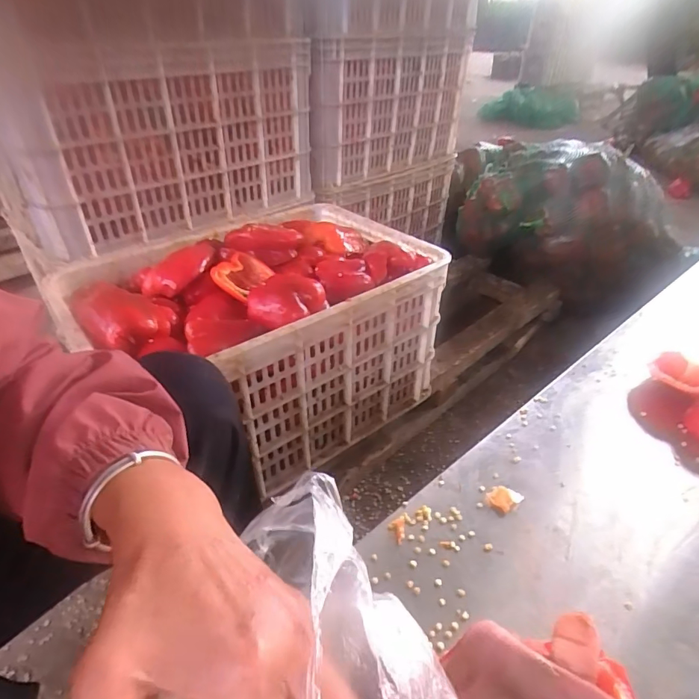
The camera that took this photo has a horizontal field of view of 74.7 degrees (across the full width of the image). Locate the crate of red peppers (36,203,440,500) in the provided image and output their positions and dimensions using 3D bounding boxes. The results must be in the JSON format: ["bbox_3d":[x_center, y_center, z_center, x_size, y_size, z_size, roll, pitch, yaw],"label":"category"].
[{"bbox_3d":[-0.144,-0.031,0.770,0.505,0.288,0.367,-27,45,-31],"label":"crate of red peppers"}]

